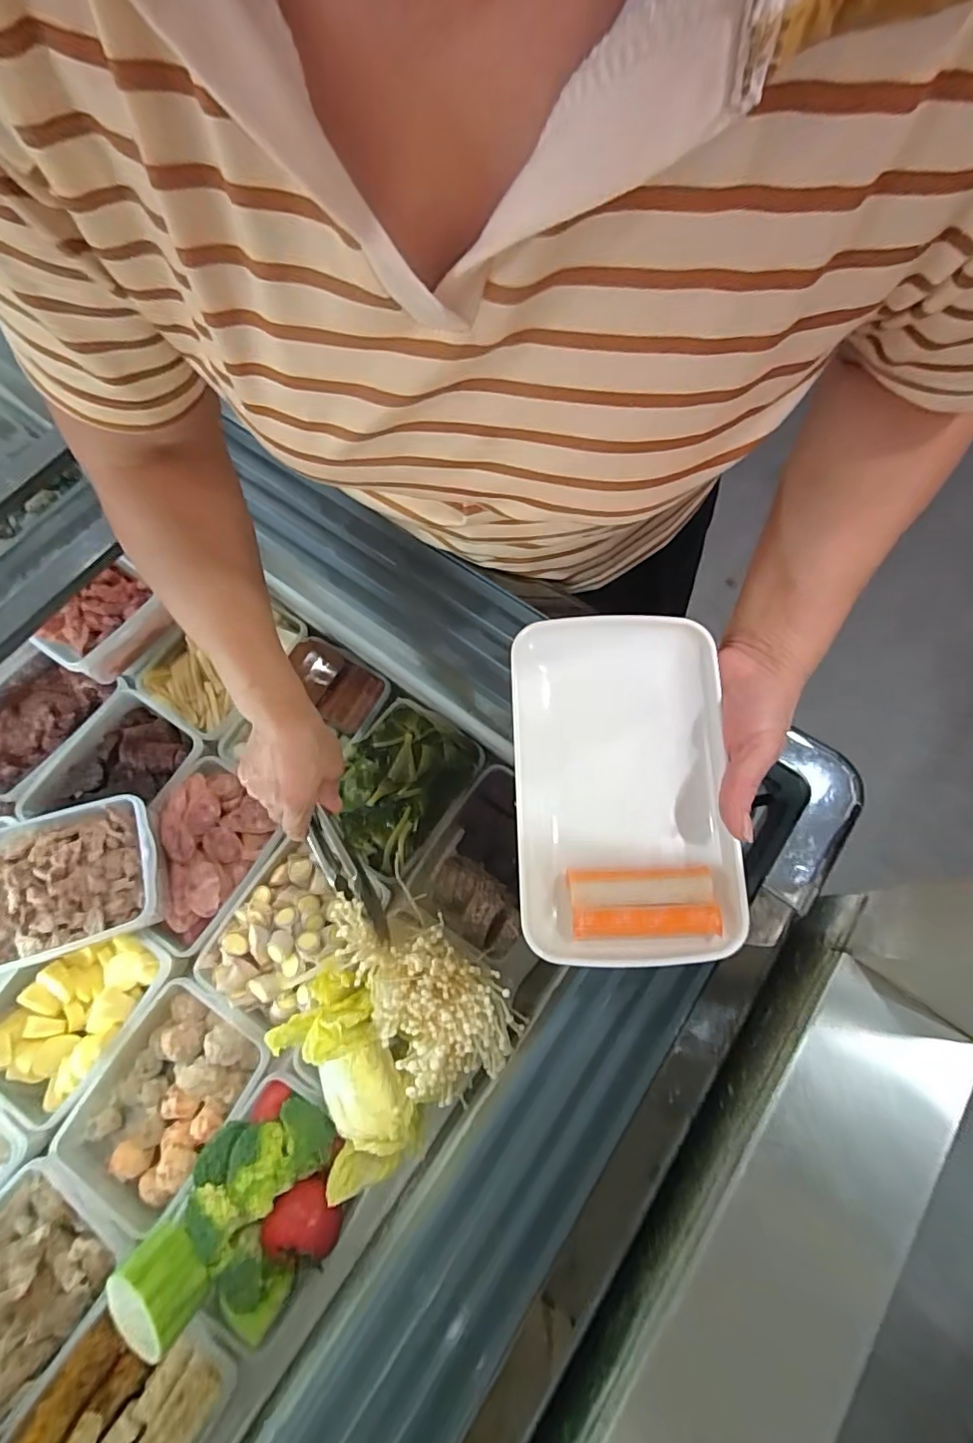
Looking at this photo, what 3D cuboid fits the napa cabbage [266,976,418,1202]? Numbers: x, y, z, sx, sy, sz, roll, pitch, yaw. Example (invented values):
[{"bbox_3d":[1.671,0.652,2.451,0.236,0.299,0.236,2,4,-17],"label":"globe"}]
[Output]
[{"bbox_3d":[-0.122,0.307,0.491,0.096,0.071,0.163,-29,73,-10],"label":"napa cabbage"}]

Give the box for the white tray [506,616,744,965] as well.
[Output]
[{"bbox_3d":[0.083,0.037,0.354,0.128,0.036,0.210,-2,71,-1],"label":"white tray"}]

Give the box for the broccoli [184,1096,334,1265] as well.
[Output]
[{"bbox_3d":[-0.200,0.377,0.484,0.127,0.055,0.077,-35,75,-12],"label":"broccoli"}]

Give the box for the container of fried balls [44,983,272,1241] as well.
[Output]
[{"bbox_3d":[-0.301,0.353,0.534,0.129,0.053,0.180,33,74,10],"label":"container of fried balls"}]

